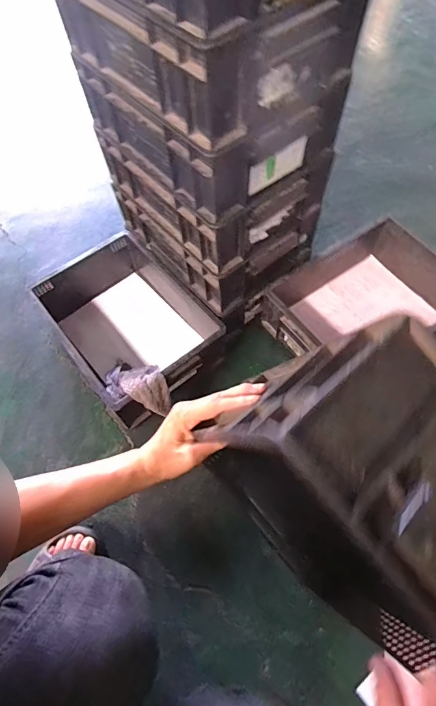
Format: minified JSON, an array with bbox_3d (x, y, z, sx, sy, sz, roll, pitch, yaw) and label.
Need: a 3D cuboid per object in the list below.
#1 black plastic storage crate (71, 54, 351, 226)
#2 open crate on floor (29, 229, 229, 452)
[{"bbox_3d":[-0.019,-0.360,0.599,0.237,0.117,0.333,-38,66,-16],"label":"black plastic storage crate"},{"bbox_3d":[-0.163,-0.053,0.788,0.258,0.123,0.347,-34,63,-17],"label":"open crate on floor"}]

